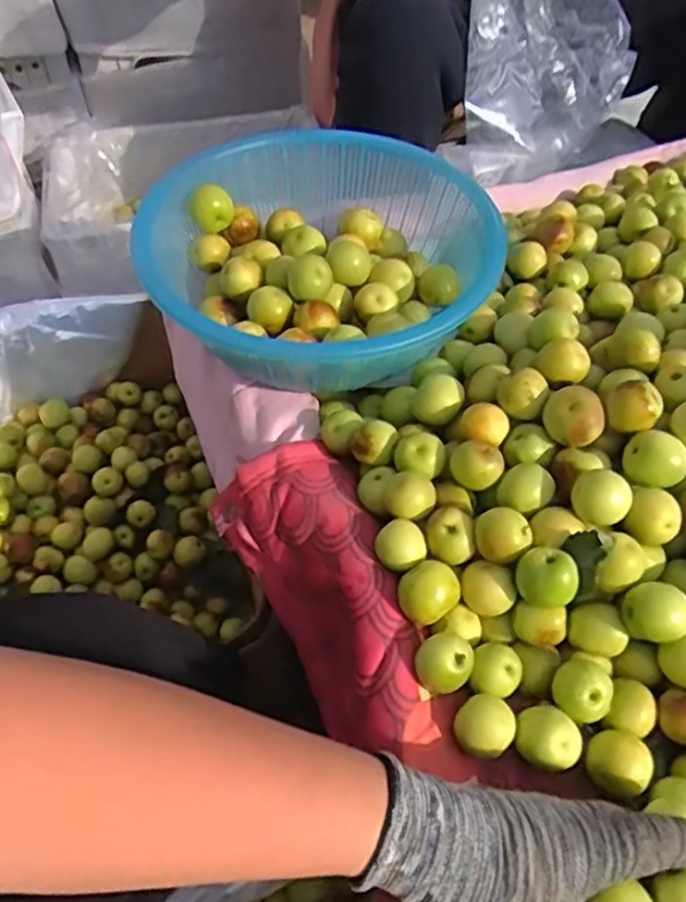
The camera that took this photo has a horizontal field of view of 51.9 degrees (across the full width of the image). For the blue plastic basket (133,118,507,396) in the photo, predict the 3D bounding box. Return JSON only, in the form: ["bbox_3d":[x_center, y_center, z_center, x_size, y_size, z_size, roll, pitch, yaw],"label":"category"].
[{"bbox_3d":[-0.016,-0.153,0.565,0.261,0.075,0.259,10,52,7],"label":"blue plastic basket"}]

